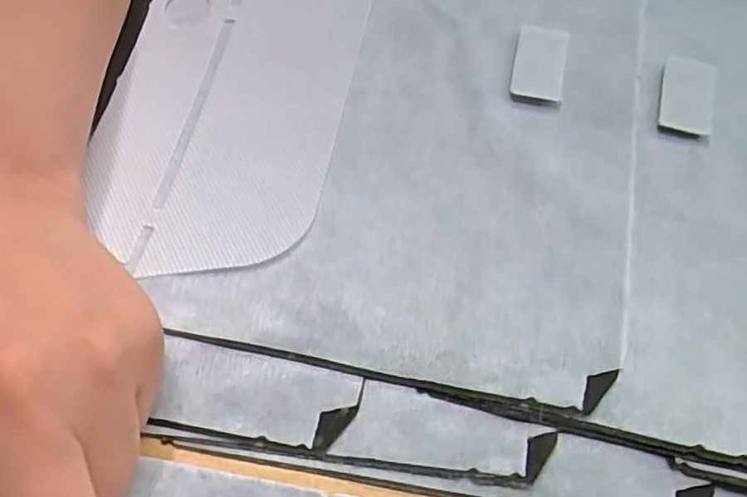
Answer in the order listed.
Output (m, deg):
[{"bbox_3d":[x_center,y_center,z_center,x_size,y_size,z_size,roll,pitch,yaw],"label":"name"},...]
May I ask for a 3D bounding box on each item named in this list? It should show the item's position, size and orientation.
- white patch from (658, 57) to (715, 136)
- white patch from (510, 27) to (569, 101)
[{"bbox_3d":[0.118,-0.057,0.242,0.019,0.005,0.035,15,62,5],"label":"white patch"},{"bbox_3d":[0.063,-0.070,0.245,0.018,0.007,0.033,13,62,4],"label":"white patch"}]

